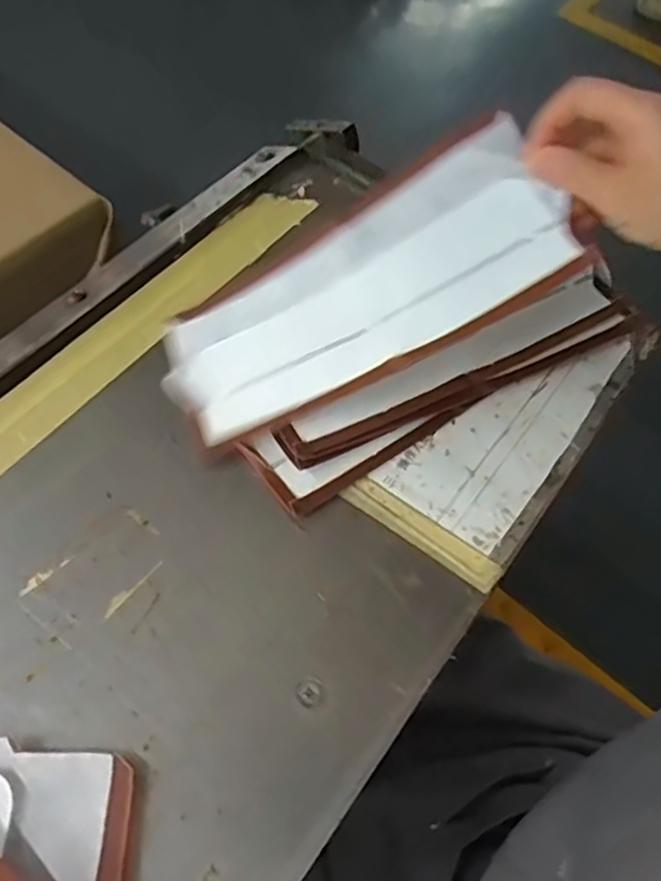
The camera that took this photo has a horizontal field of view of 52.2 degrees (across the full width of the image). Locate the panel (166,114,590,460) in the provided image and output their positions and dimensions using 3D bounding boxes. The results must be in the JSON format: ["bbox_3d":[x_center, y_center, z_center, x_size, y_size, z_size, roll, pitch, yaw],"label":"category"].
[{"bbox_3d":[0.014,-0.083,0.378,0.225,0.033,0.101,-28,62,10],"label":"panel"}]

